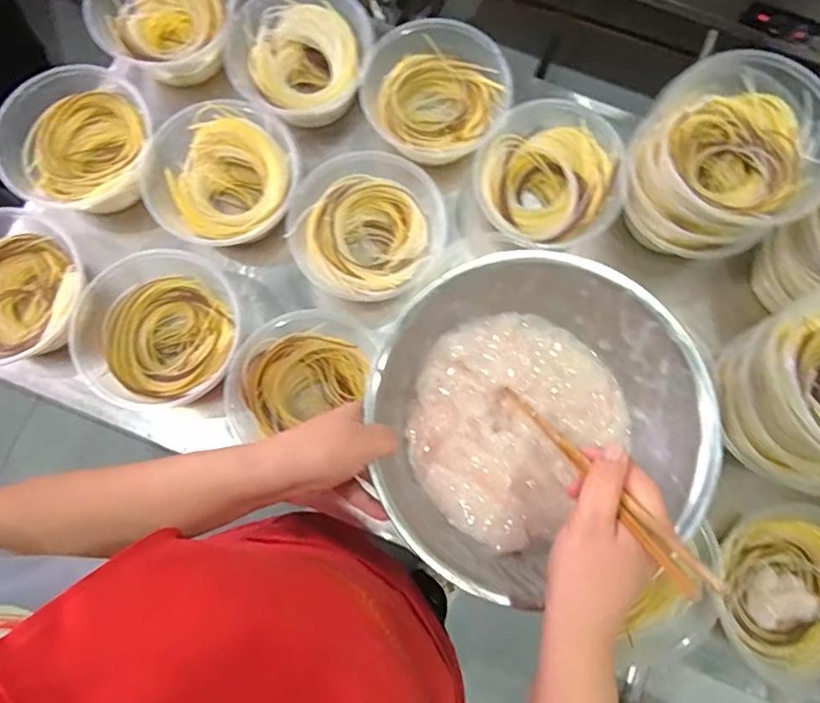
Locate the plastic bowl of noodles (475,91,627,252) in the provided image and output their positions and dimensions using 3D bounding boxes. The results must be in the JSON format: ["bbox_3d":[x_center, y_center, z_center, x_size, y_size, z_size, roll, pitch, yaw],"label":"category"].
[{"bbox_3d":[0.163,-0.200,0.635,0.162,0.071,0.150,0,78,-1],"label":"plastic bowl of noodles"}]

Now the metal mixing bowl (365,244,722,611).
[{"bbox_3d":[0.101,0.049,0.469,0.248,0.094,0.245,-20,79,-5],"label":"metal mixing bowl"}]

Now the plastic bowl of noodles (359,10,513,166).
[{"bbox_3d":[0.032,-0.302,0.656,0.160,0.075,0.167,0,78,-1],"label":"plastic bowl of noodles"}]

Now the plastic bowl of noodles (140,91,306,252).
[{"bbox_3d":[-0.214,-0.198,0.640,0.172,0.072,0.157,0,78,-1],"label":"plastic bowl of noodles"}]

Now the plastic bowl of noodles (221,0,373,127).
[{"bbox_3d":[-0.134,-0.356,0.670,0.172,0.075,0.149,-18,79,-5],"label":"plastic bowl of noodles"}]

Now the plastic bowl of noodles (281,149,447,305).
[{"bbox_3d":[-0.046,-0.138,0.627,0.174,0.071,0.160,0,78,-1],"label":"plastic bowl of noodles"}]

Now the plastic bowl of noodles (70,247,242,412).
[{"bbox_3d":[-0.275,-0.022,0.601,0.176,0.064,0.162,0,78,-1],"label":"plastic bowl of noodles"}]

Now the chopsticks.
[{"bbox_3d":[0.117,0.081,0.377,0.020,0.229,0.008,-29,120,-7],"label":"chopsticks"}]

